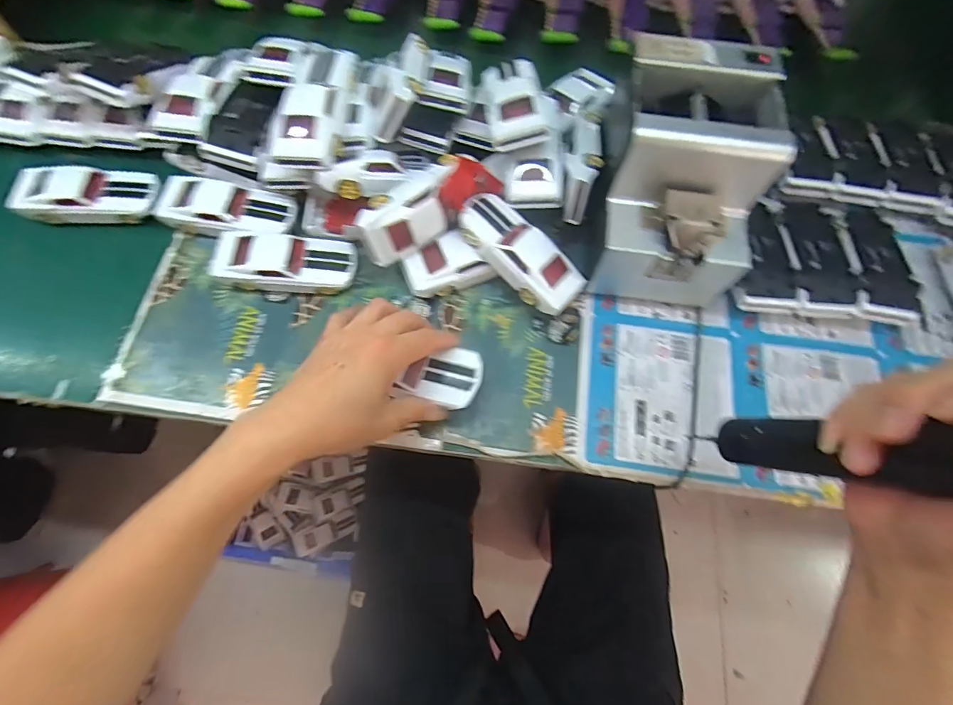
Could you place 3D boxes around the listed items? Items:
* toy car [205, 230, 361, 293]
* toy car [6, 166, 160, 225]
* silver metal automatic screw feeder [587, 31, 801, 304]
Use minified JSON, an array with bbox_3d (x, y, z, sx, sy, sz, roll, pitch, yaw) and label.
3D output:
[{"bbox_3d":[-0.185,-0.085,0.426,0.131,0.039,0.055,5,67,-1],"label":"toy car"},{"bbox_3d":[-0.394,-0.159,0.448,0.128,0.034,0.050,-3,68,-4],"label":"toy car"},{"bbox_3d":[0.185,-0.150,0.403,0.133,0.144,0.193,3,67,-1],"label":"silver metal automatic screw feeder"}]

